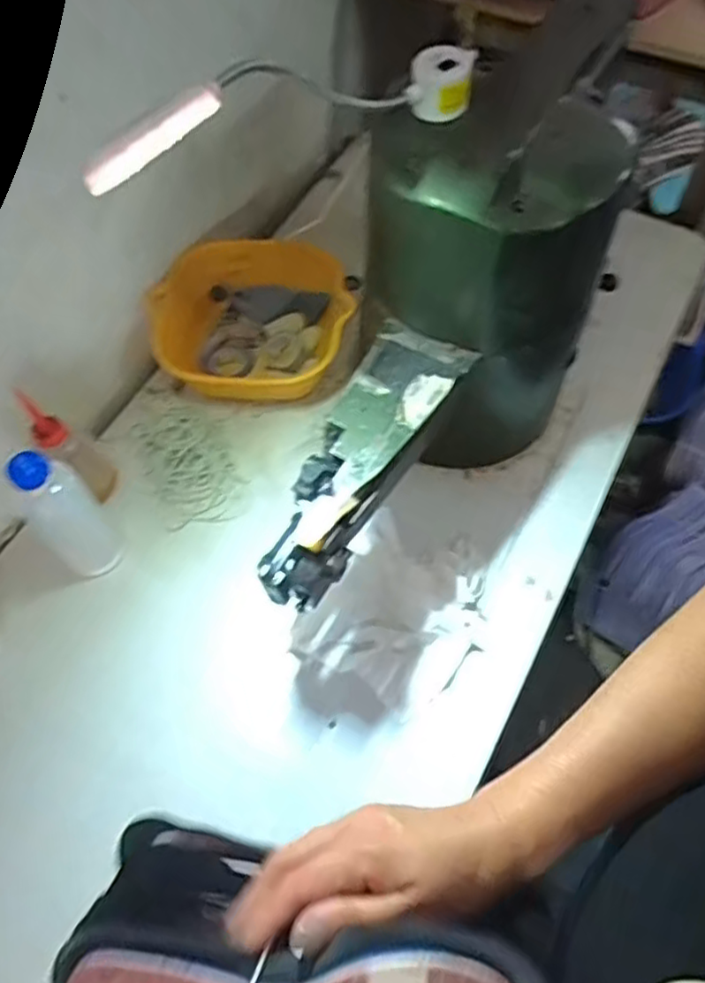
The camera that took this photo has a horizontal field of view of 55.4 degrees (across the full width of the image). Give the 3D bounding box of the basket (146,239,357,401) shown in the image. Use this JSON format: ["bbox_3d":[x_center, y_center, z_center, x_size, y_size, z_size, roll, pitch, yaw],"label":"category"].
[{"bbox_3d":[-0.111,-0.189,0.771,0.217,0.074,0.204,5,63,6],"label":"basket"}]

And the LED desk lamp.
[{"bbox_3d":[-0.029,-0.233,0.403,0.052,0.043,0.303,37,49,20],"label":"LED desk lamp"}]

